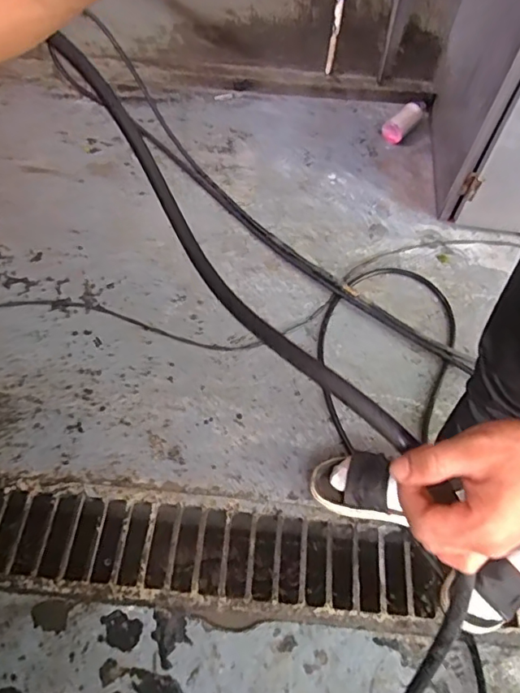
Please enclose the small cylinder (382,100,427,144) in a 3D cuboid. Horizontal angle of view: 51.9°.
[{"bbox_3d":[0.443,-0.689,1.626,0.163,0.065,0.067,-41,66,2],"label":"small cylinder"}]

